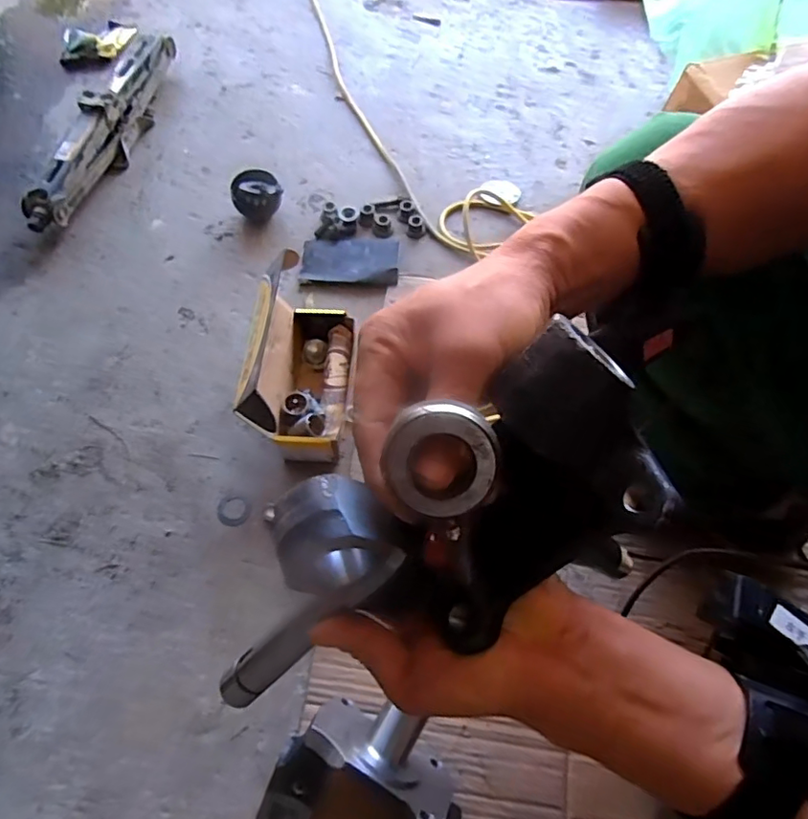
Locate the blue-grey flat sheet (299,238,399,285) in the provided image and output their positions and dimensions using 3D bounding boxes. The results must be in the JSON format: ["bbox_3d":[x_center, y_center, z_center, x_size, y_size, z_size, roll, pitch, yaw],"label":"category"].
[{"bbox_3d":[-0.078,-0.215,0.796,0.137,0.023,0.081,2,65,-1],"label":"blue-grey flat sheet"}]

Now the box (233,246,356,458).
[{"bbox_3d":[-0.116,-0.053,0.634,0.094,0.168,0.186,6,65,1],"label":"box"}]

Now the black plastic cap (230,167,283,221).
[{"bbox_3d":[-0.218,-0.318,0.835,0.074,0.056,0.073,1,65,-2],"label":"black plastic cap"}]

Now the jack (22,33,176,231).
[{"bbox_3d":[-0.456,-0.438,0.860,0.068,0.070,0.423,13,65,4],"label":"jack"}]

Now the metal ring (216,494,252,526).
[{"bbox_3d":[-0.197,0.116,0.642,0.039,0.004,0.036,1,65,-2],"label":"metal ring"}]

